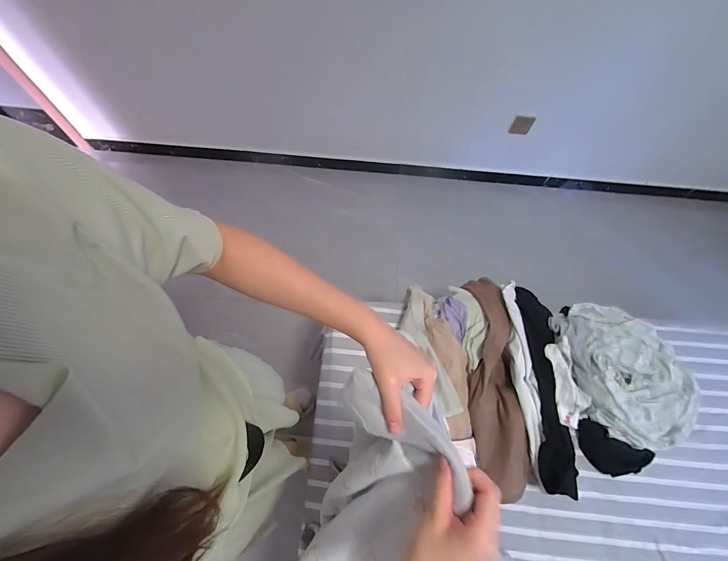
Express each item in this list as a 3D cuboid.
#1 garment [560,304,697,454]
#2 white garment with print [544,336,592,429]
[{"bbox_3d":[0.690,0.242,0.838,0.334,0.095,0.391,-25,69,-13],"label":"garment"},{"bbox_3d":[0.503,0.253,0.792,0.081,0.037,0.216,-5,79,-5],"label":"white garment with print"}]

